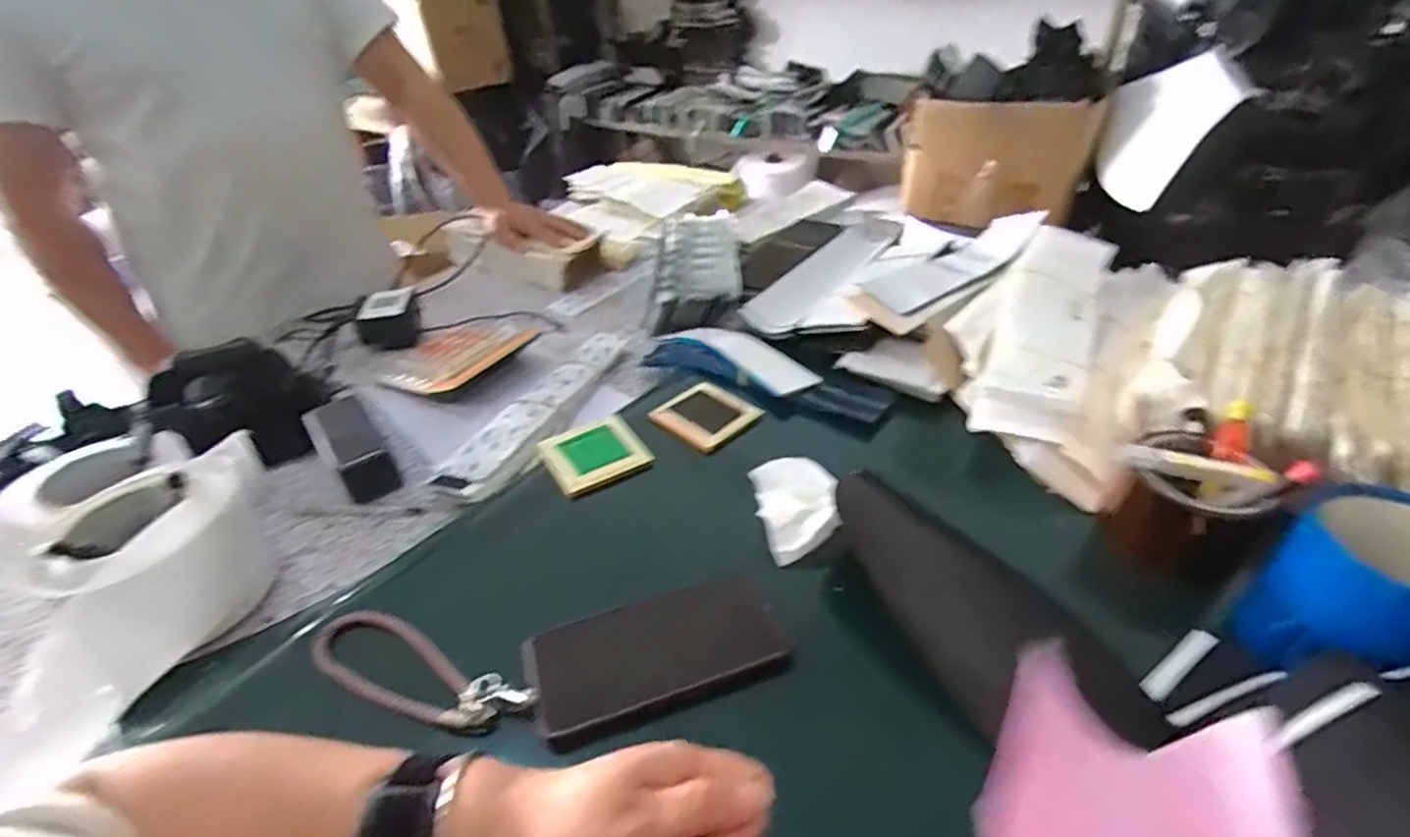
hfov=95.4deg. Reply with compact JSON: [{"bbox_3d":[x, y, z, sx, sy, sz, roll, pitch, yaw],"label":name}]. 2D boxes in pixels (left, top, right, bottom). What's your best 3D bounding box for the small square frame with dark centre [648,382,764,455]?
[{"bbox_3d":[0.002,-0.003,0.640,0.087,0.017,0.081,-31,45,-29],"label":"small square frame with dark centre"}]

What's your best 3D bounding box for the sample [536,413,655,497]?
[{"bbox_3d":[-0.103,0.030,0.592,0.085,0.012,0.075,-24,50,-22],"label":"sample"}]

